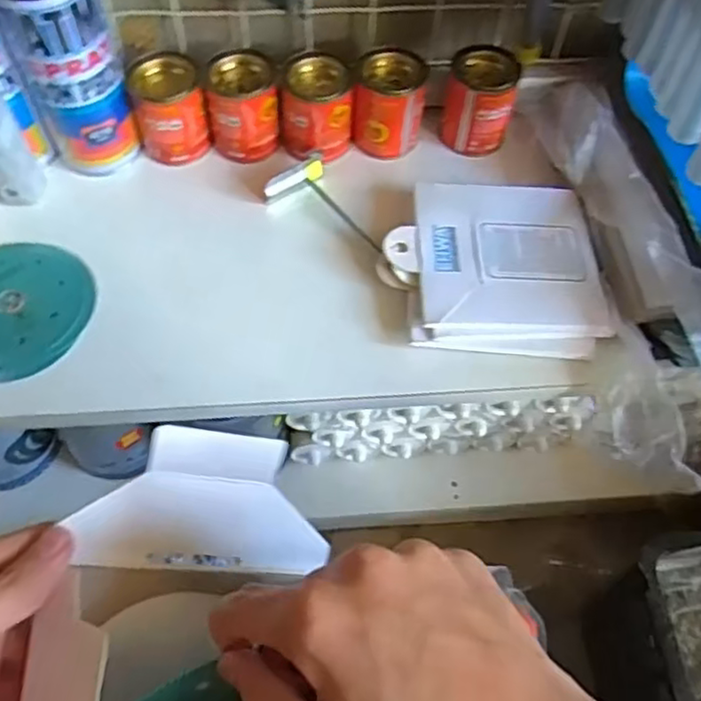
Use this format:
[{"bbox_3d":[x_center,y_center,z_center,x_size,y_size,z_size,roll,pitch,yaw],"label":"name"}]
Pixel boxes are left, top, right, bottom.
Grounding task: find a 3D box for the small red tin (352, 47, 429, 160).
[{"bbox_3d":[0.031,-0.198,0.550,0.055,0.069,0.048,4,57,2],"label":"small red tin"}]

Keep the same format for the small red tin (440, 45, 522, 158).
[{"bbox_3d":[0.104,-0.201,0.554,0.053,0.069,0.047,14,58,9],"label":"small red tin"}]

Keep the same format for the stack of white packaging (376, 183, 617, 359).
[{"bbox_3d":[0.104,-0.063,0.495,0.154,0.025,0.139,-1,57,-1],"label":"stack of white packaging"}]

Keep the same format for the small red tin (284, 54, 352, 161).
[{"bbox_3d":[-0.027,-0.193,0.548,0.054,0.065,0.059,0,57,0],"label":"small red tin"}]

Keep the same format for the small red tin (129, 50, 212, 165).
[{"bbox_3d":[-0.141,-0.188,0.538,0.052,0.069,0.050,0,57,0],"label":"small red tin"}]

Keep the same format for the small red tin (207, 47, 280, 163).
[{"bbox_3d":[-0.085,-0.193,0.541,0.052,0.068,0.050,0,57,0],"label":"small red tin"}]

